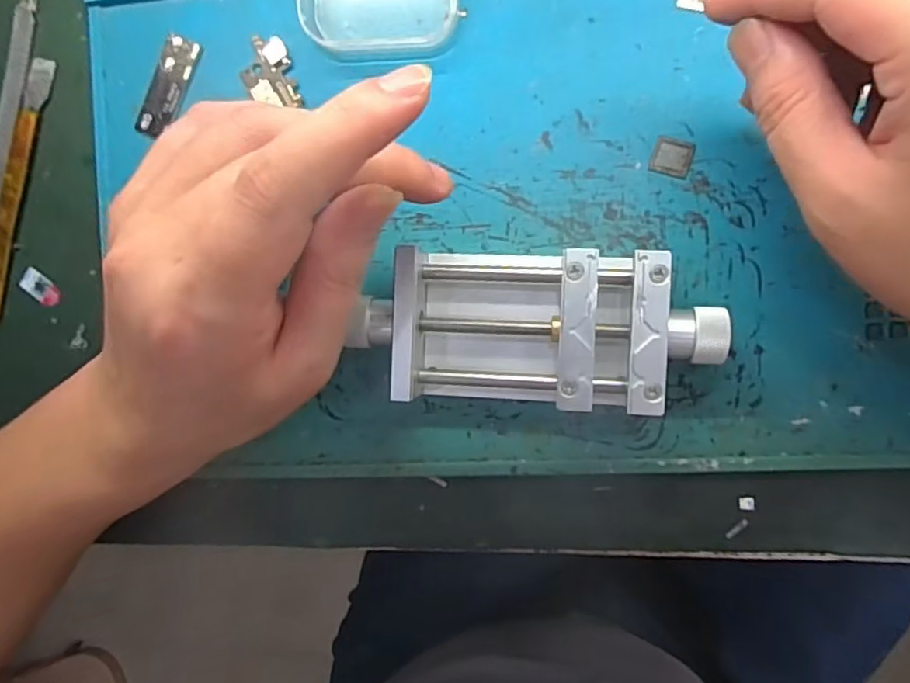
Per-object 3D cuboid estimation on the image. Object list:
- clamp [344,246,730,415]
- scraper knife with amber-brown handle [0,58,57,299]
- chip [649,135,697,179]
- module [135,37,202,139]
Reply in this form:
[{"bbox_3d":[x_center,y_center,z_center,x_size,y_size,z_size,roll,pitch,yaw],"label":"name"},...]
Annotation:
[{"bbox_3d":[0.030,-0.005,0.224,0.127,0.031,0.056,1,92,8],"label":"clamp"},{"bbox_3d":[-0.199,-0.067,0.268,0.012,0.004,0.119,17,94,7],"label":"scraper knife with amber-brown handle"},{"bbox_3d":[0.083,-0.071,0.228,0.015,0.004,0.014,17,94,7],"label":"chip"},{"bbox_3d":[-0.122,-0.108,0.254,0.017,0.004,0.043,27,95,7],"label":"module"}]

